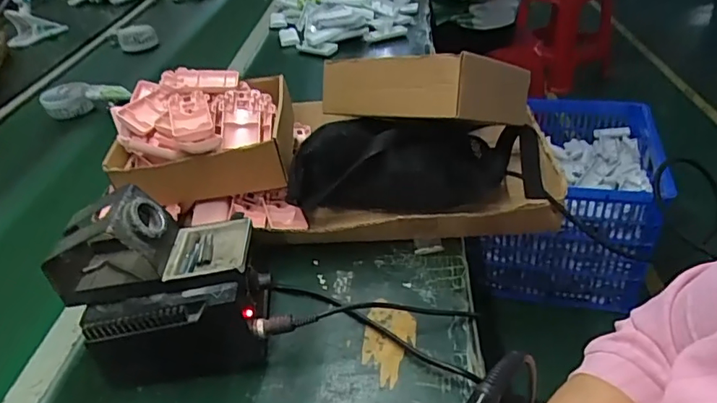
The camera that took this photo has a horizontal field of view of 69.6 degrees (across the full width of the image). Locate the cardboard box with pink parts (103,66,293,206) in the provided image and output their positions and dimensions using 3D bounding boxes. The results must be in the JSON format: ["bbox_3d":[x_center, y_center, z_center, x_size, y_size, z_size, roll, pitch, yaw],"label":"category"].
[{"bbox_3d":[-0.201,-0.092,0.677,0.215,0.107,0.183,-6,36,-4],"label":"cardboard box with pink parts"}]

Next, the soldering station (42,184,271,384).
[{"bbox_3d":[-0.175,0.076,0.470,0.173,0.158,0.107,-8,36,-3],"label":"soldering station"}]

